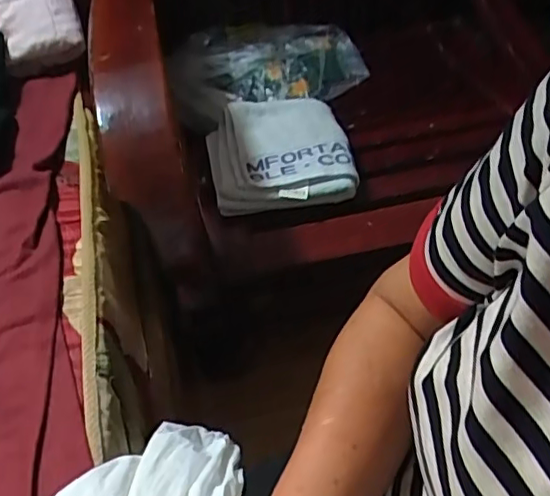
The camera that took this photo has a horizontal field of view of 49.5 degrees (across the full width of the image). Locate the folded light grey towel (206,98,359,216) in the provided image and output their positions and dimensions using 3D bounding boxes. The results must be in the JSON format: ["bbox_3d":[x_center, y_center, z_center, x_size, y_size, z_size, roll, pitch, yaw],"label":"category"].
[{"bbox_3d":[0.005,-0.127,0.780,0.179,0.048,0.174,-8,52,-2],"label":"folded light grey towel"}]

